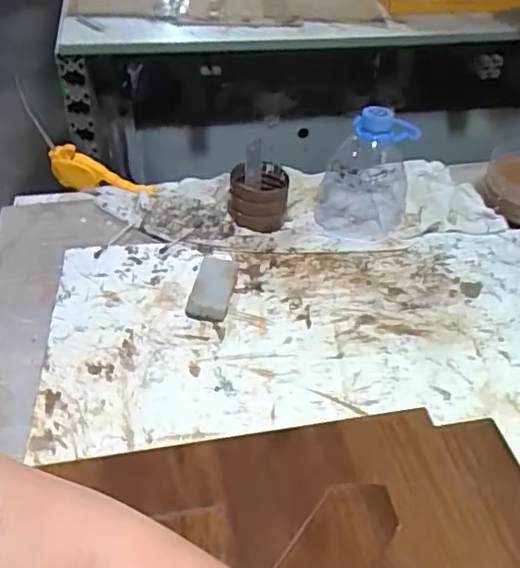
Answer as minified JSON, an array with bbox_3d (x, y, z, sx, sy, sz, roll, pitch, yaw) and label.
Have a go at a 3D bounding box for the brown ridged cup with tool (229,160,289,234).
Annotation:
[{"bbox_3d":[-0.002,-0.095,0.683,0.062,0.055,0.065,4,43,1],"label":"brown ridged cup with tool"}]

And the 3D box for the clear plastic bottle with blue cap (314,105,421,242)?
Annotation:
[{"bbox_3d":[0.113,-0.121,0.663,0.094,0.125,0.090,10,44,8],"label":"clear plastic bottle with blue cap"}]

